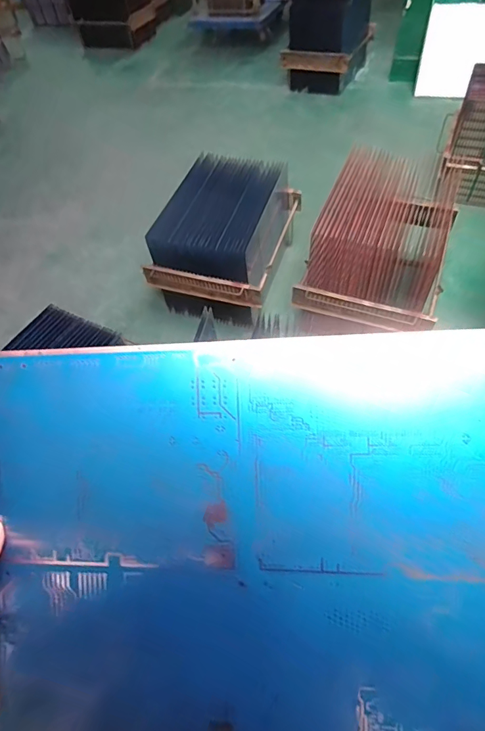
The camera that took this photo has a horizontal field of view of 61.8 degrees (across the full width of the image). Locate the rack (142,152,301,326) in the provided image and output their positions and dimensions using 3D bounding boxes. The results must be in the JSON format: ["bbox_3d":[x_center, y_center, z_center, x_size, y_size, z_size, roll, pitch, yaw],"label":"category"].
[{"bbox_3d":[-0.046,-0.446,1.417,0.387,0.300,0.525,15,58,16],"label":"rack"}]

